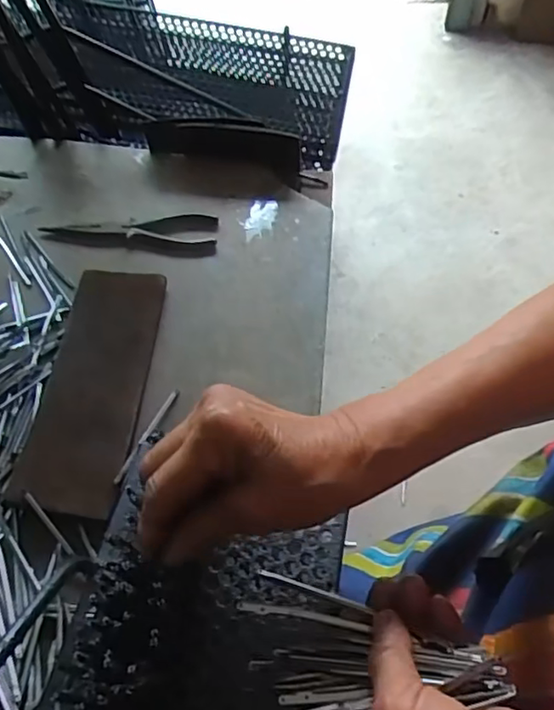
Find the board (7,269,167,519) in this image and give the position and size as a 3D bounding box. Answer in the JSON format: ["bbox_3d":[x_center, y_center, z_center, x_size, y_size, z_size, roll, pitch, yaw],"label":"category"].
[{"bbox_3d":[-0.162,0.017,0.523,0.090,0.016,0.247,3,52,2],"label":"board"}]

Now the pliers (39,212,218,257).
[{"bbox_3d":[-0.160,-0.136,0.647,0.185,0.009,0.061,3,52,3],"label":"pliers"}]

